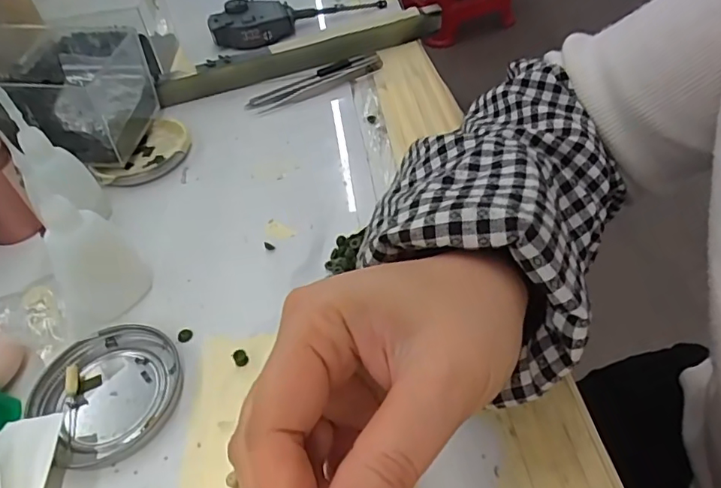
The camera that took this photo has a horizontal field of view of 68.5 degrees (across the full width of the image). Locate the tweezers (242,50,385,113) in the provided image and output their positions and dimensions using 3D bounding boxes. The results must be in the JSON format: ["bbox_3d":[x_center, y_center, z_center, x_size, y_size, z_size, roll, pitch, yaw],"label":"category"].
[{"bbox_3d":[-0.039,-0.150,0.485,0.132,0.012,0.036,-25,48,-16],"label":"tweezers"}]

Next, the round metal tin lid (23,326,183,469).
[{"bbox_3d":[-0.134,0.077,0.284,0.073,0.009,0.073,-4,46,4],"label":"round metal tin lid"}]

